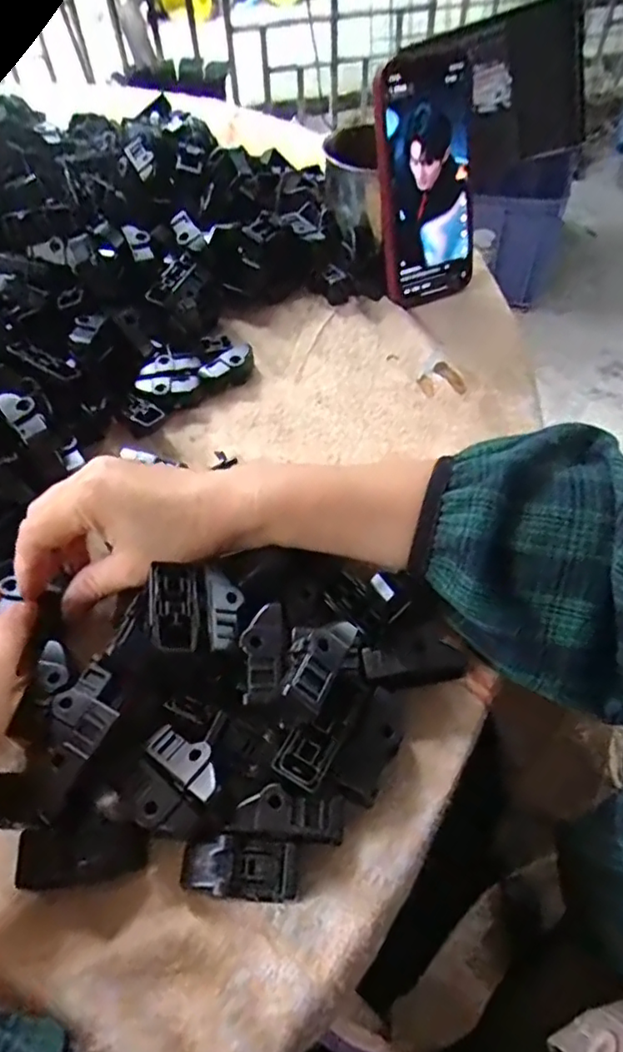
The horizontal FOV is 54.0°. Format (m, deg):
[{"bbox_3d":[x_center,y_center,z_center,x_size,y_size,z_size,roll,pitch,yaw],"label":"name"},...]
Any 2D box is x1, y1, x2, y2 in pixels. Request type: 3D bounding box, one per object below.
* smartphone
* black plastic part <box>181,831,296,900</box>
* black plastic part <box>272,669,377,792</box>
[{"bbox_3d":[0.087,-0.253,0.454,0.075,0.158,0.016,-22,37,-15],"label":"smartphone"},{"bbox_3d":[-0.030,0.138,0.249,0.047,0.013,0.022,4,55,5],"label":"black plastic part"},{"bbox_3d":[0.009,0.086,0.266,0.021,0.017,0.058,30,61,21],"label":"black plastic part"}]

